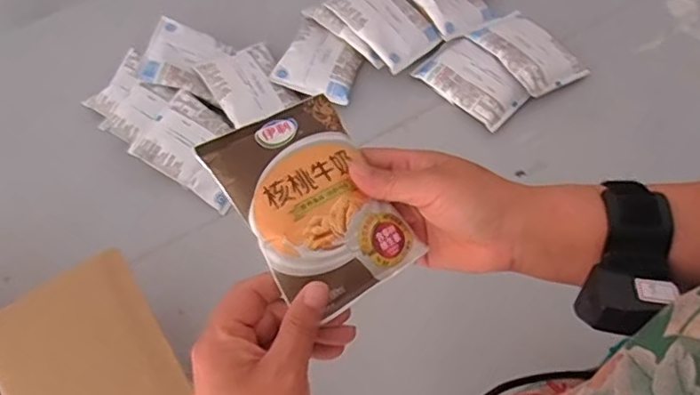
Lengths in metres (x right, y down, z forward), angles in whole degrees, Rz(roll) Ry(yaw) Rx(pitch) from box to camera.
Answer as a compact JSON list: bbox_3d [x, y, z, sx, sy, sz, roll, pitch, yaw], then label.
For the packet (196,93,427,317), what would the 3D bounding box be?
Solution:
[{"bbox_3d":[-0.021,0.001,0.356,0.091,0.013,0.127,-30,80,-28],"label":"packet"}]

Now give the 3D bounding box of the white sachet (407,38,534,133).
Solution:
[{"bbox_3d":[0.151,-0.143,0.699,0.078,0.015,0.124,-41,69,-17],"label":"white sachet"}]

